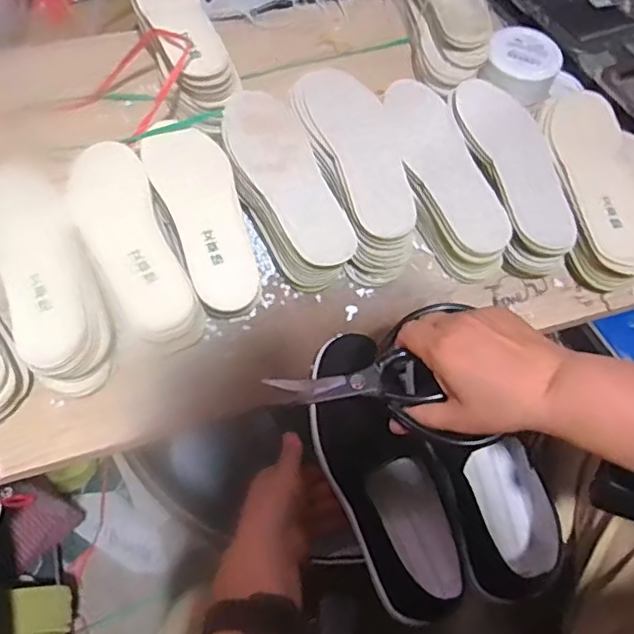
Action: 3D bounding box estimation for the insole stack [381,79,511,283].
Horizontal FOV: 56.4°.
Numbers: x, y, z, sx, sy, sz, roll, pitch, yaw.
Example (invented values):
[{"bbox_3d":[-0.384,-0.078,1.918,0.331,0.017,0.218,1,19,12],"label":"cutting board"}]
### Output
[{"bbox_3d":[0.139,-0.171,0.687,0.090,0.065,0.267,-14,74,-12],"label":"insole stack"}]

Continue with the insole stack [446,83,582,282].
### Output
[{"bbox_3d":[0.229,-0.170,0.706,0.093,0.078,0.259,-12,61,-11],"label":"insole stack"}]

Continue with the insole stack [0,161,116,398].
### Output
[{"bbox_3d":[-0.270,-0.043,0.594,0.085,0.081,0.256,-23,64,-17],"label":"insole stack"}]

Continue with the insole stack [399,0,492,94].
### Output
[{"bbox_3d":[0.168,-0.421,0.811,0.089,0.107,0.278,-9,73,-9],"label":"insole stack"}]

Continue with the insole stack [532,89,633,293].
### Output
[{"bbox_3d":[0.328,-0.154,0.704,0.105,0.070,0.260,-4,60,-7],"label":"insole stack"}]

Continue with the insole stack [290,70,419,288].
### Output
[{"bbox_3d":[0.040,-0.160,0.685,0.100,0.096,0.261,-9,60,-9],"label":"insole stack"}]

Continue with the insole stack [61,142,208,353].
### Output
[{"bbox_3d":[-0.188,-0.066,0.606,0.079,0.066,0.244,-22,63,-16],"label":"insole stack"}]

